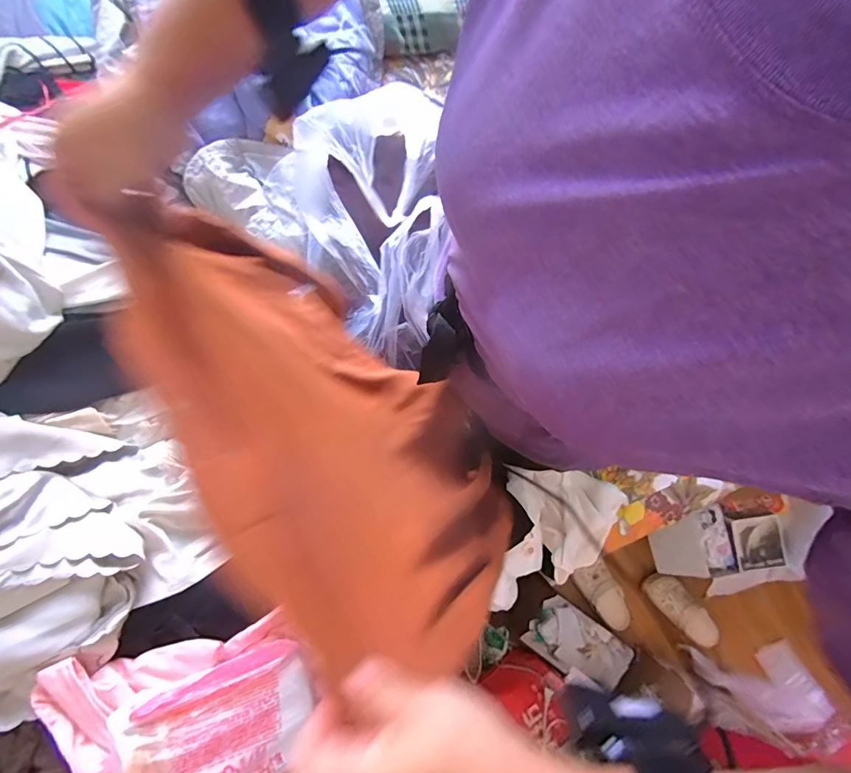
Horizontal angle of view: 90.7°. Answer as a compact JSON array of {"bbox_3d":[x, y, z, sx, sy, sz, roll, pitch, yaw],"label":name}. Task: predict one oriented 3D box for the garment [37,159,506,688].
[{"bbox_3d":[-0.072,0.015,0.428,0.044,0.401,0.413,-36,85,18],"label":"garment"}]

